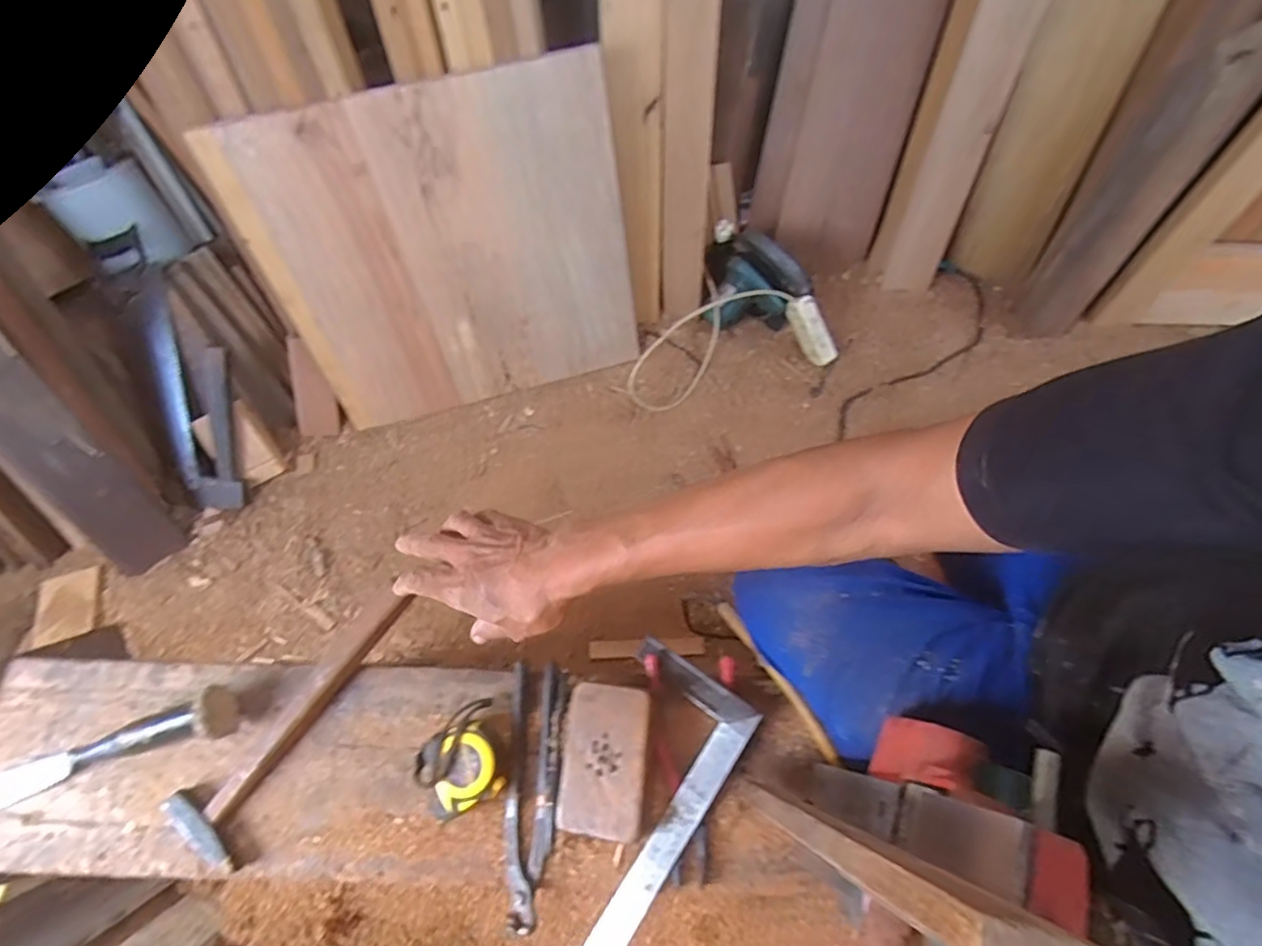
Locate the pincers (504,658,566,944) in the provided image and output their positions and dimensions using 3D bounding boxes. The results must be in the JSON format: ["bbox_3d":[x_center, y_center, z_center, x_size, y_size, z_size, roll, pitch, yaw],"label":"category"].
[{"bbox_3d":[-0.090,0.288,0.558,0.048,0.020,0.213,1,68,1],"label":"pincers"}]

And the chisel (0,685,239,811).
[{"bbox_3d":[-0.500,0.266,0.588,0.256,0.046,0.046,-20,68,5],"label":"chisel"}]

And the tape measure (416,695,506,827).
[{"bbox_3d":[-0.154,0.263,0.560,0.074,0.044,0.079,-24,69,-9],"label":"tape measure"}]

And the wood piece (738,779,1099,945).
[{"bbox_3d":[0.117,0.196,0.313,0.047,0.259,0.022,26,69,1],"label":"wood piece"}]

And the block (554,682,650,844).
[{"bbox_3d":[-0.021,0.255,0.544,0.079,0.038,0.122,7,68,3],"label":"block"}]

